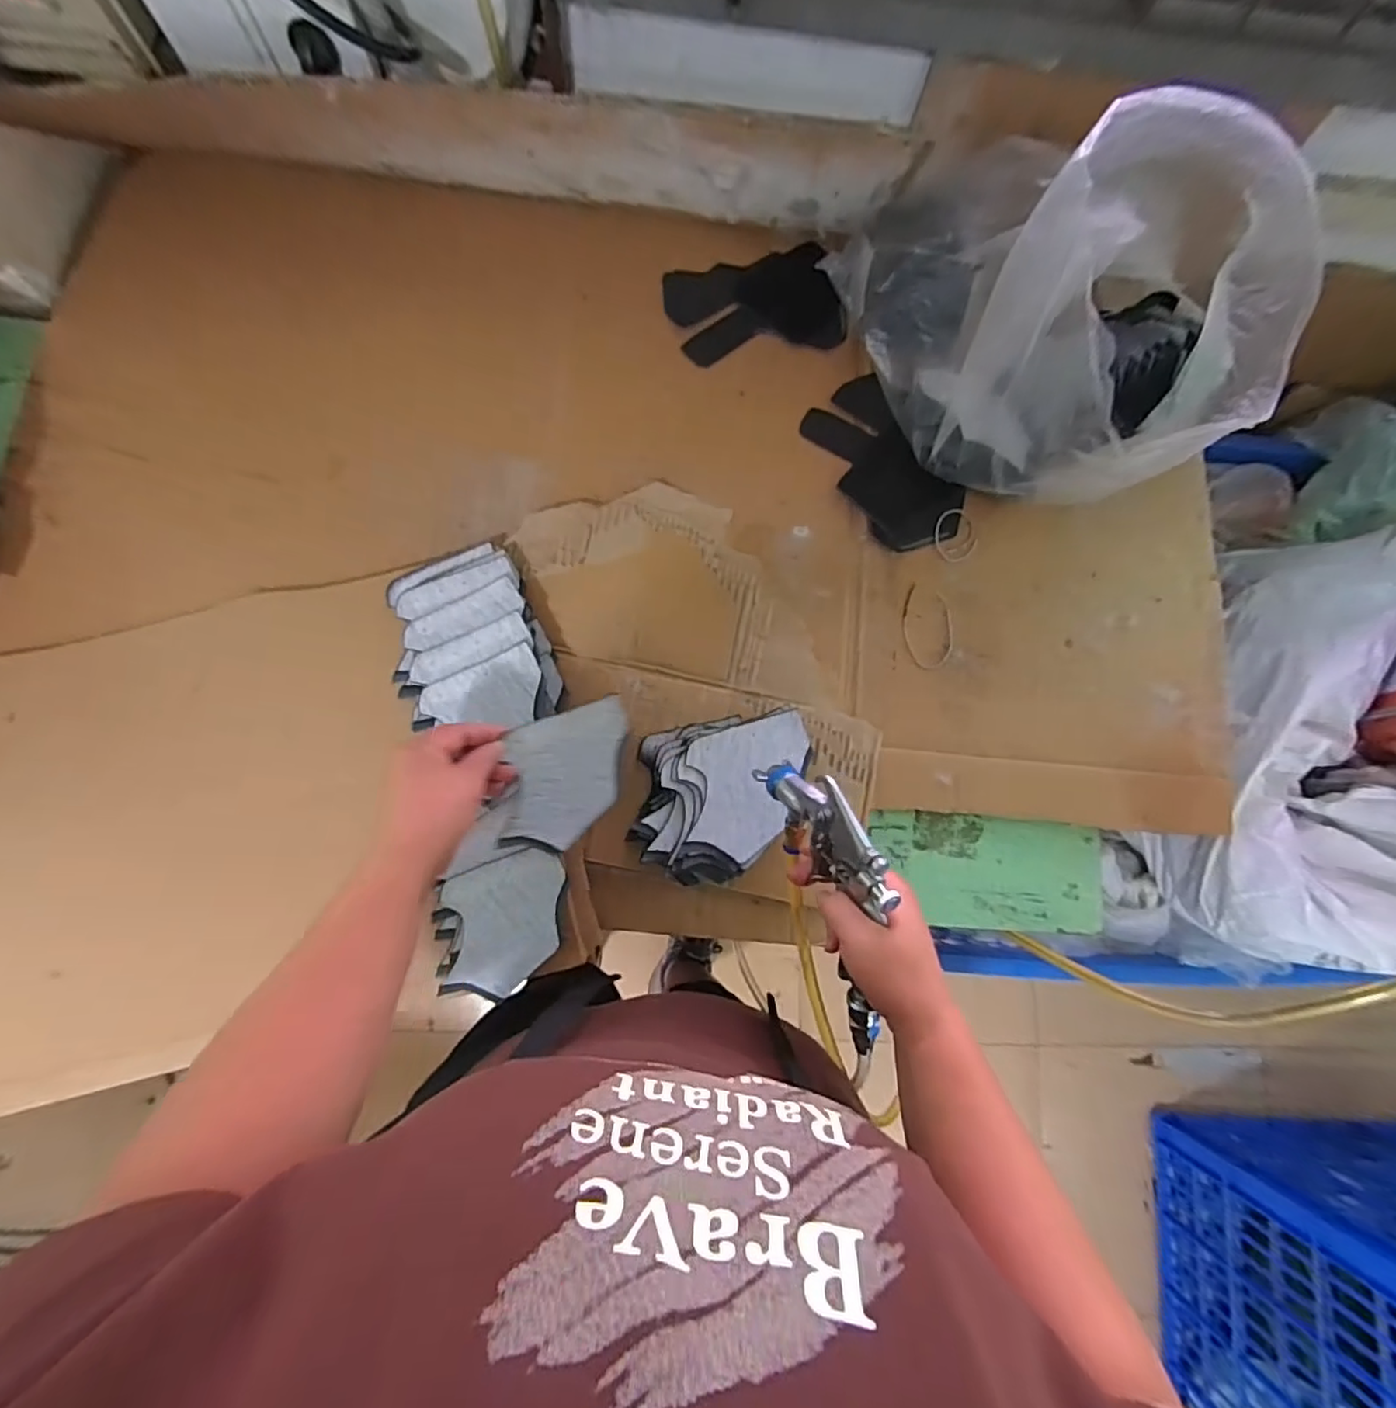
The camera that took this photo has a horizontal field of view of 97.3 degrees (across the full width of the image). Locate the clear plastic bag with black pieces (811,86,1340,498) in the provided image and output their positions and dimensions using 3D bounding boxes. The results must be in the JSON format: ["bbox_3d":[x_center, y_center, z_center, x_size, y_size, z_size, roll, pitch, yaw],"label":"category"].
[{"bbox_3d":[0.317,-0.343,0.552,0.374,0.199,0.259,13,80,-1],"label":"clear plastic bag with black pieces"}]

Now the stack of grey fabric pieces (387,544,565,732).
[{"bbox_3d":[-0.202,-0.056,0.547,0.125,0.036,0.170,-18,82,-6],"label":"stack of grey fabric pieces"}]

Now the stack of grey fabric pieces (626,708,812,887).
[{"bbox_3d":[0.017,0.079,0.540,0.138,0.056,0.143,7,81,-2],"label":"stack of grey fabric pieces"}]

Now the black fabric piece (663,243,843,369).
[{"bbox_3d":[0.062,-0.427,0.661,0.179,0.010,0.122,-14,82,-5],"label":"black fabric piece"}]

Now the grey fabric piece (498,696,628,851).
[{"bbox_3d":[-0.107,0.056,0.497,0.090,0.004,0.119,2,100,-20],"label":"grey fabric piece"}]

